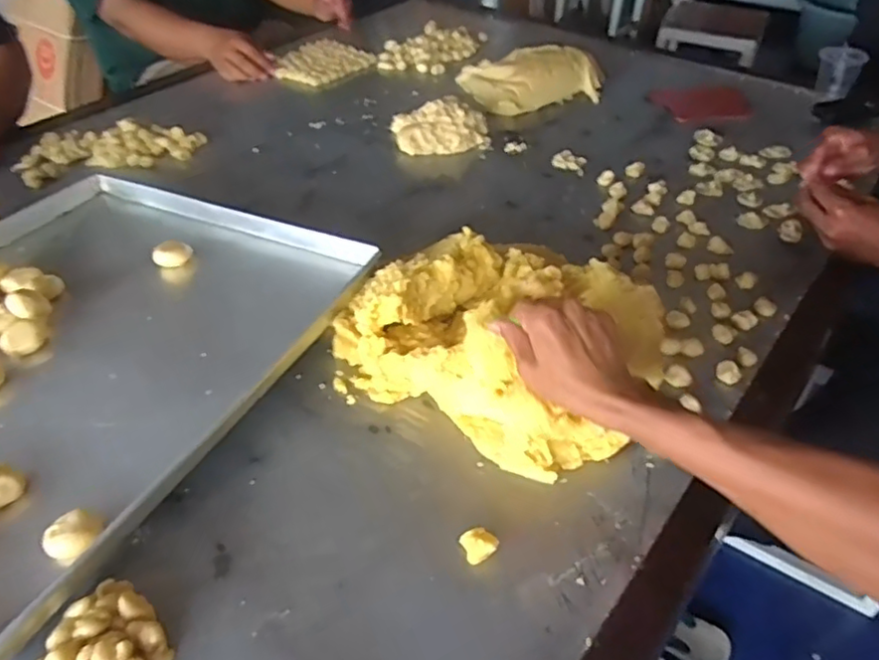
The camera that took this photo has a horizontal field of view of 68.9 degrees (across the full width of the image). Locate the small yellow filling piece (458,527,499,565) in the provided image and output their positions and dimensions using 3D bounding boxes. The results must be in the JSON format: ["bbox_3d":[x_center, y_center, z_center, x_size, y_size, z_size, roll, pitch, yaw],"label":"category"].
[{"bbox_3d":[0.032,0.173,0.518,0.026,0.015,0.025,-18,47,-20],"label":"small yellow filling piece"}]

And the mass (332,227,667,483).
[{"bbox_3d":[0.057,-0.001,0.625,0.287,0.107,0.196,26,48,23],"label":"mass"}]

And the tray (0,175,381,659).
[{"bbox_3d":[-0.413,0.003,0.677,0.516,0.041,0.518,23,47,20],"label":"tray"}]

